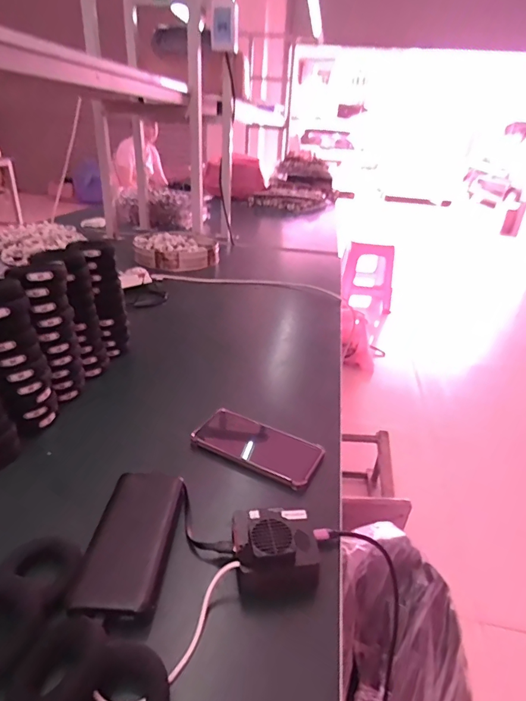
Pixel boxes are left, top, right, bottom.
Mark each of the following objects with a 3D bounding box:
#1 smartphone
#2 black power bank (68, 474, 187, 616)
[{"bbox_3d":[-0.004,0.126,0.568,0.159,0.019,0.078,21,36,19],"label":"smartphone"},{"bbox_3d":[-0.130,0.182,0.420,0.075,0.020,0.148,2,28,-1],"label":"black power bank"}]

